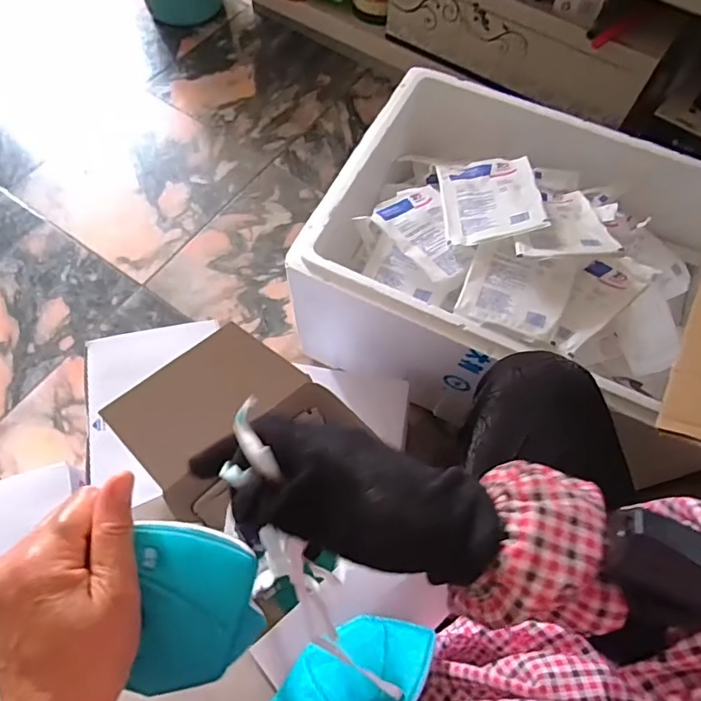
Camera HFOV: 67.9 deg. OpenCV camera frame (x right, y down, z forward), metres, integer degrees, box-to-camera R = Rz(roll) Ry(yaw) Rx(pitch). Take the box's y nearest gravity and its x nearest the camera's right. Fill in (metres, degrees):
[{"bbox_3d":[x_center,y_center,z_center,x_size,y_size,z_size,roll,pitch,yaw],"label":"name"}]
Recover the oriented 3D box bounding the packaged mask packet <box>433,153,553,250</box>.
[{"bbox_3d":[0.196,-0.222,0.739,0.130,0.014,0.181,-8,53,12],"label":"packaged mask packet"}]

